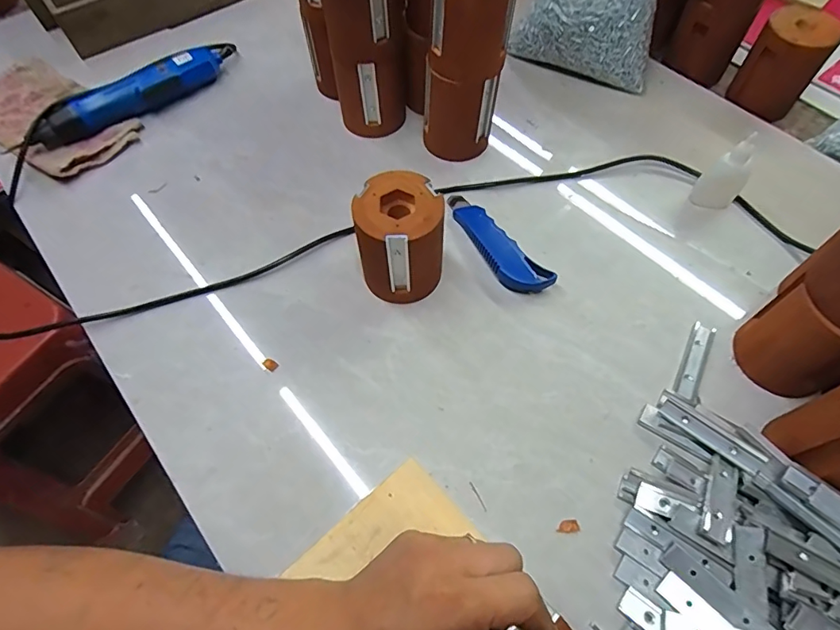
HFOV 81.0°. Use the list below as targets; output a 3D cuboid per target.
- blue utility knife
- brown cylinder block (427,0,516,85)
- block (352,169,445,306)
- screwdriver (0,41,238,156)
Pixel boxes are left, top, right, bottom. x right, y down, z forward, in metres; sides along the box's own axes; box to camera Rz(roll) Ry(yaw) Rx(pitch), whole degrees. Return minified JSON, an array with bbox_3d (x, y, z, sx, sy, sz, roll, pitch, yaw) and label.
[{"bbox_3d":[0.074,-0.076,0.506,0.039,0.024,0.147,-32,65,-16],"label":"blue utility knife"},{"bbox_3d":[0.049,-0.291,0.467,0.078,0.100,0.073,11,62,9],"label":"brown cylinder block"},{"bbox_3d":[-0.018,-0.069,0.460,0.080,0.102,0.079,-8,61,-3],"label":"block"},{"bbox_3d":[-0.359,-0.278,0.616,0.275,0.047,0.035,-38,67,-18],"label":"screwdriver"}]

